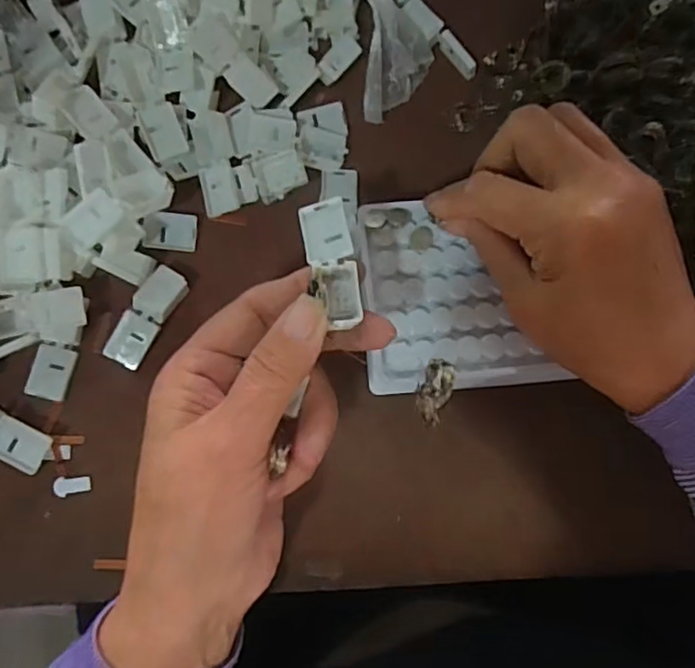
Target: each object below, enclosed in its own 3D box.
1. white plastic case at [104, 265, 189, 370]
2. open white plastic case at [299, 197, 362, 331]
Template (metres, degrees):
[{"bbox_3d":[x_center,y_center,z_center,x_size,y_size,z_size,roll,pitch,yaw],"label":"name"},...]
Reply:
[{"bbox_3d":[-0.105,-0.009,0.314,0.019,0.011,0.054,33,82,1],"label":"white plastic case"},{"bbox_3d":[-0.006,-0.029,0.248,0.019,0.010,0.057,-12,72,-5],"label":"open white plastic case"}]

